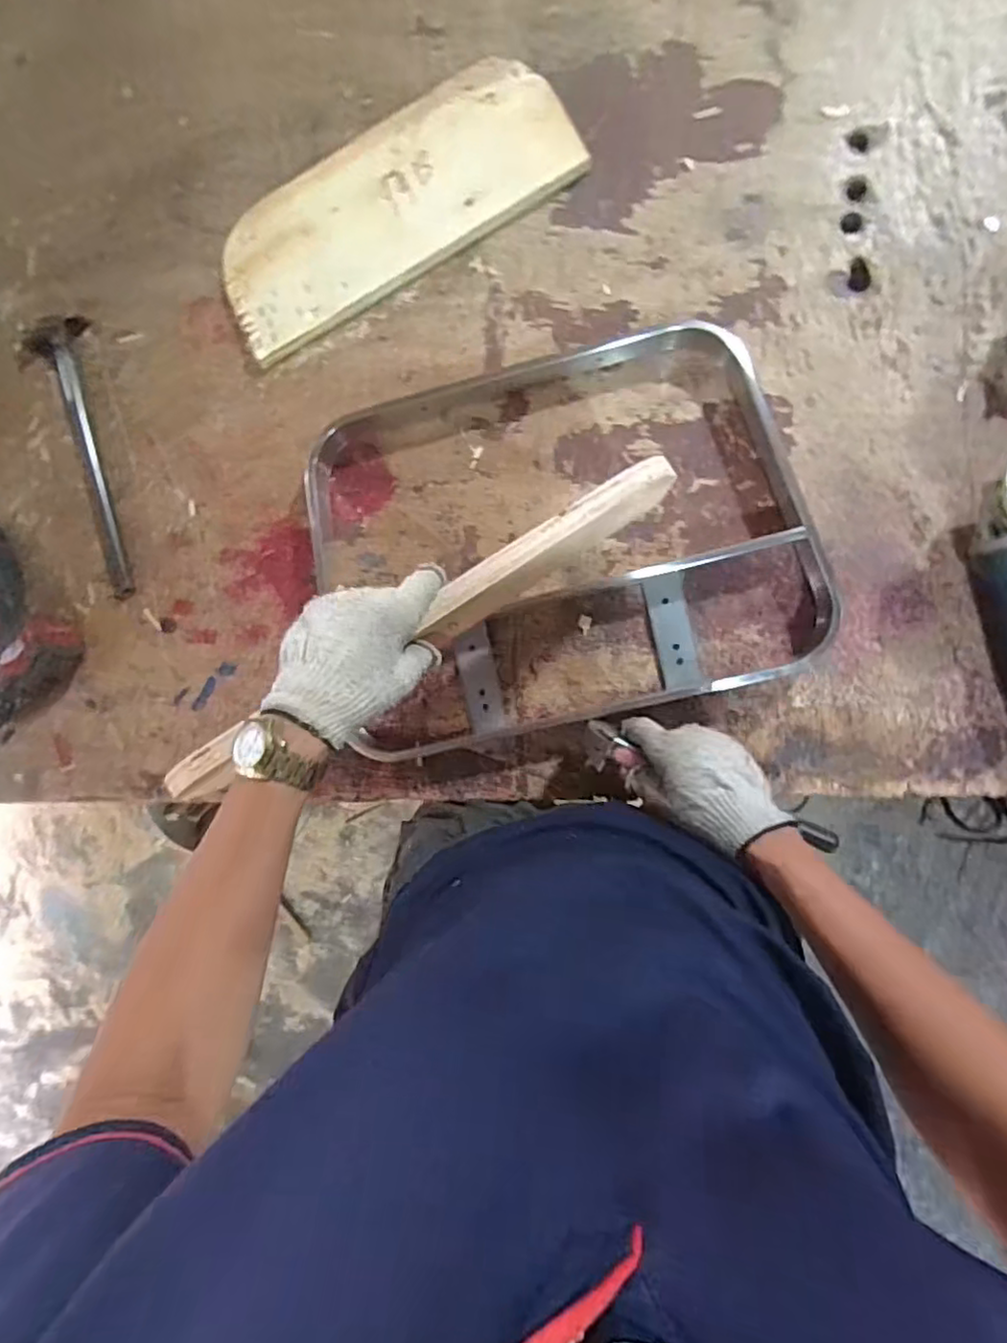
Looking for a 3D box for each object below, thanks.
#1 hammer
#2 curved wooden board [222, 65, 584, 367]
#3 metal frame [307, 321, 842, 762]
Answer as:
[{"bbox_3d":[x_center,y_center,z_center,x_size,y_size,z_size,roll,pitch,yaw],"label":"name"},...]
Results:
[{"bbox_3d":[-0.436,-0.219,0.677,0.072,0.022,0.286,-15,90,5],"label":"hammer"},{"bbox_3d":[-0.114,-0.462,0.643,0.364,0.022,0.146,-28,89,5],"label":"curved wooden board"},{"bbox_3d":[0.050,-0.126,0.622,0.459,0.045,0.353,-13,90,5],"label":"metal frame"}]

